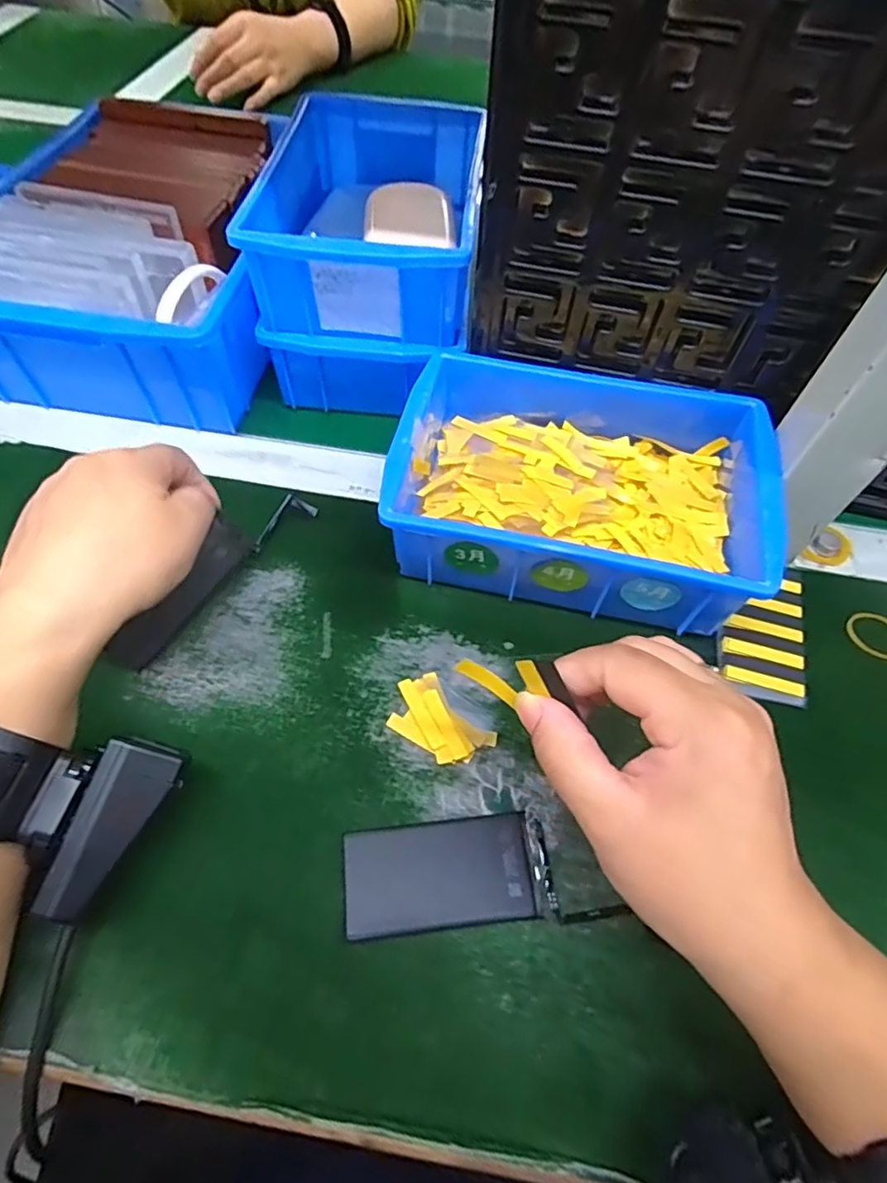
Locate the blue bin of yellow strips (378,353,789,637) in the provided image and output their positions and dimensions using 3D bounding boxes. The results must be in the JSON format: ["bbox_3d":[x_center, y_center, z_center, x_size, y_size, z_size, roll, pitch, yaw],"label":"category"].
[{"bbox_3d":[0.076,-0.061,0.344,0.200,0.069,0.146,12,57,4],"label":"blue bin of yellow strips"}]

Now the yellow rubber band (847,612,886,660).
[{"bbox_3d":[0.246,0.025,0.332,0.024,0.005,0.032,-32,59,-7],"label":"yellow rubber band"}]

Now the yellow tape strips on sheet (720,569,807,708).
[{"bbox_3d":[0.181,0.020,0.331,0.044,0.007,0.088,15,58,7],"label":"yellow tape strips on sheet"}]

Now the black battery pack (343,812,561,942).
[{"bbox_3d":[0.003,0.123,0.257,0.090,0.009,0.043,-4,58,-6],"label":"black battery pack"}]

